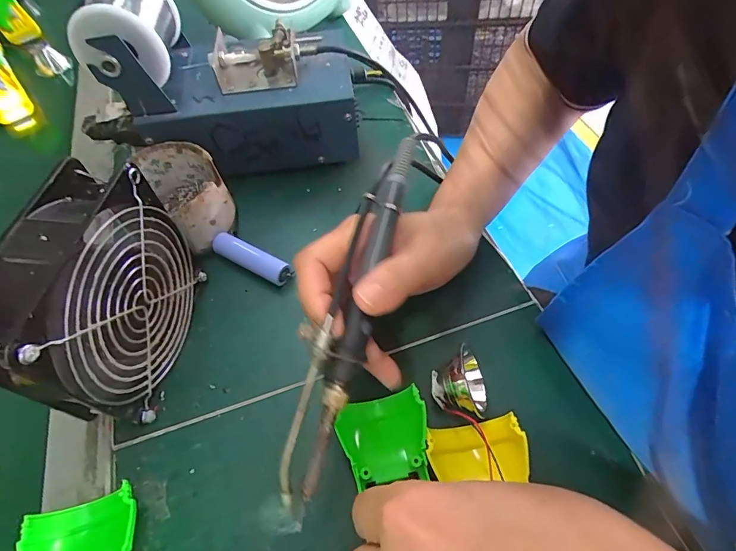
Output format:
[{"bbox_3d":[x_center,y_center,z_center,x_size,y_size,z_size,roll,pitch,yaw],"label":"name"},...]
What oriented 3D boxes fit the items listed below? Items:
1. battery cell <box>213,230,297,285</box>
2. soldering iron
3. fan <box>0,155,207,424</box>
[{"bbox_3d":[-0.090,-0.013,0.319,0.065,0.019,0.018,26,61,18],"label":"battery cell"},{"bbox_3d":[-0.010,0.010,0.215,0.026,0.024,0.203,14,73,11],"label":"soldering iron"},{"bbox_3d":[-0.153,0.019,0.240,0.044,0.122,0.122,4,57,5],"label":"fan"}]

